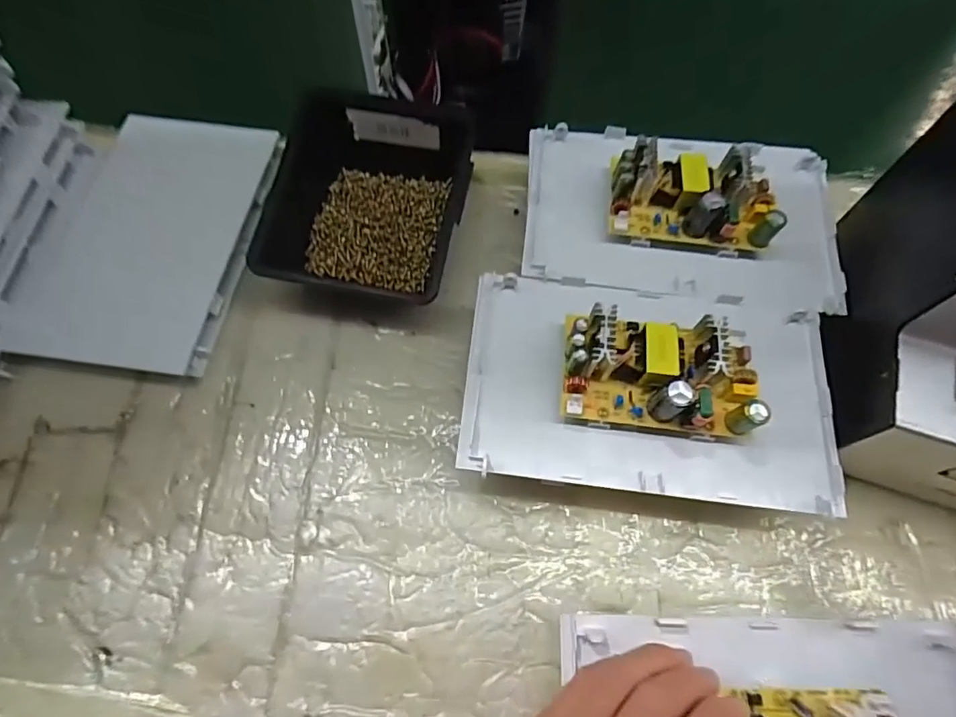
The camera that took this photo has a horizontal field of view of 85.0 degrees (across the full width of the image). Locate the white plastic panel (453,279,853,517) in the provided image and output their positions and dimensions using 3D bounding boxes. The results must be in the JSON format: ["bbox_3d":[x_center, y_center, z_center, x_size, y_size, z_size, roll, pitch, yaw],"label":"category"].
[{"bbox_3d":[0.095,0.014,0.291,0.199,0.009,0.118,6,65,2],"label":"white plastic panel"}]

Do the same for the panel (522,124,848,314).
[{"bbox_3d":[0.132,-0.094,0.335,0.200,0.011,0.122,7,65,3],"label":"panel"}]

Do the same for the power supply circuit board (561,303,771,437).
[{"bbox_3d":[0.095,0.006,0.276,0.098,0.037,0.058,6,64,2],"label":"power supply circuit board"}]

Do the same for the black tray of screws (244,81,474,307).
[{"bbox_3d":[-0.071,-0.103,0.356,0.127,0.065,0.142,10,65,4],"label":"black tray of screws"}]

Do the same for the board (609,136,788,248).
[{"bbox_3d":[0.133,-0.102,0.324,0.101,0.036,0.055,6,64,2],"label":"board"}]

